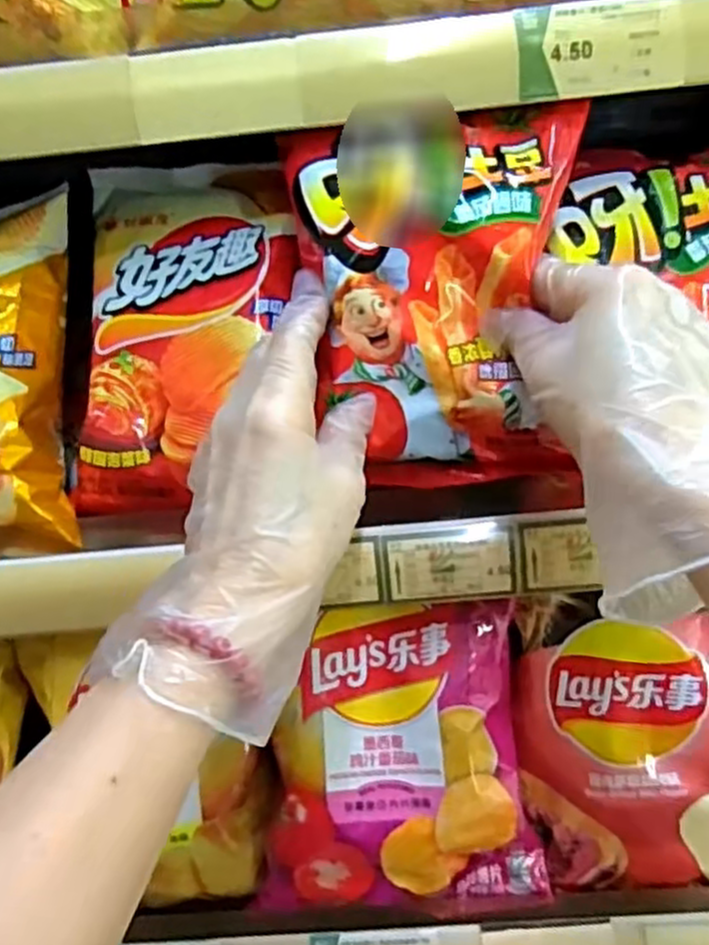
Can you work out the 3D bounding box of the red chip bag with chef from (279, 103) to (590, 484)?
[{"bbox_3d":[0.038,-0.077,0.339,0.122,0.161,0.035,-3,12,6],"label":"red chip bag with chef"}]

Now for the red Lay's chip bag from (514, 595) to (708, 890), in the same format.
[{"bbox_3d":[0.149,0.145,0.399,0.121,0.143,0.038,-1,12,18],"label":"red Lay's chip bag"}]

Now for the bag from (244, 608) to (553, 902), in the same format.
[{"bbox_3d":[0.020,0.152,0.411,0.151,0.153,0.068,-6,12,-6],"label":"bag"}]

